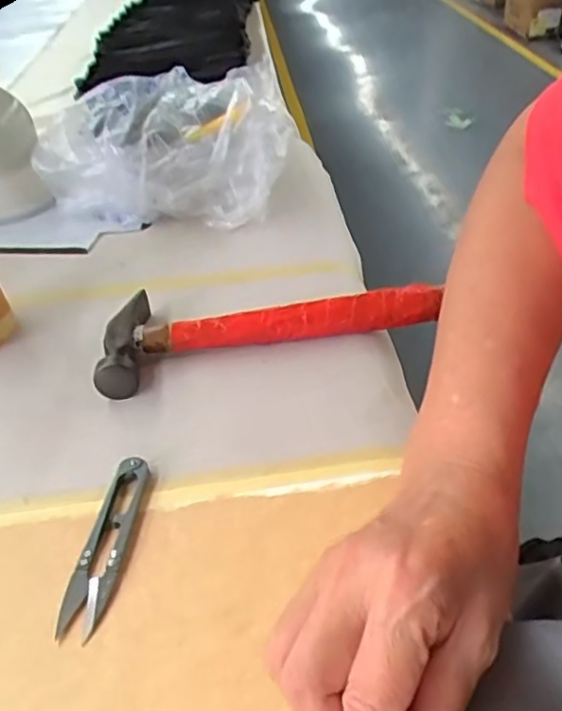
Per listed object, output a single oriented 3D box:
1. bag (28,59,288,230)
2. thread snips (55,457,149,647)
[{"bbox_3d":[-0.110,-0.199,0.645,0.231,0.116,0.154,-5,38,0],"label":"bag"},{"bbox_3d":[-0.089,0.095,0.342,0.022,0.011,0.100,2,38,9],"label":"thread snips"}]

